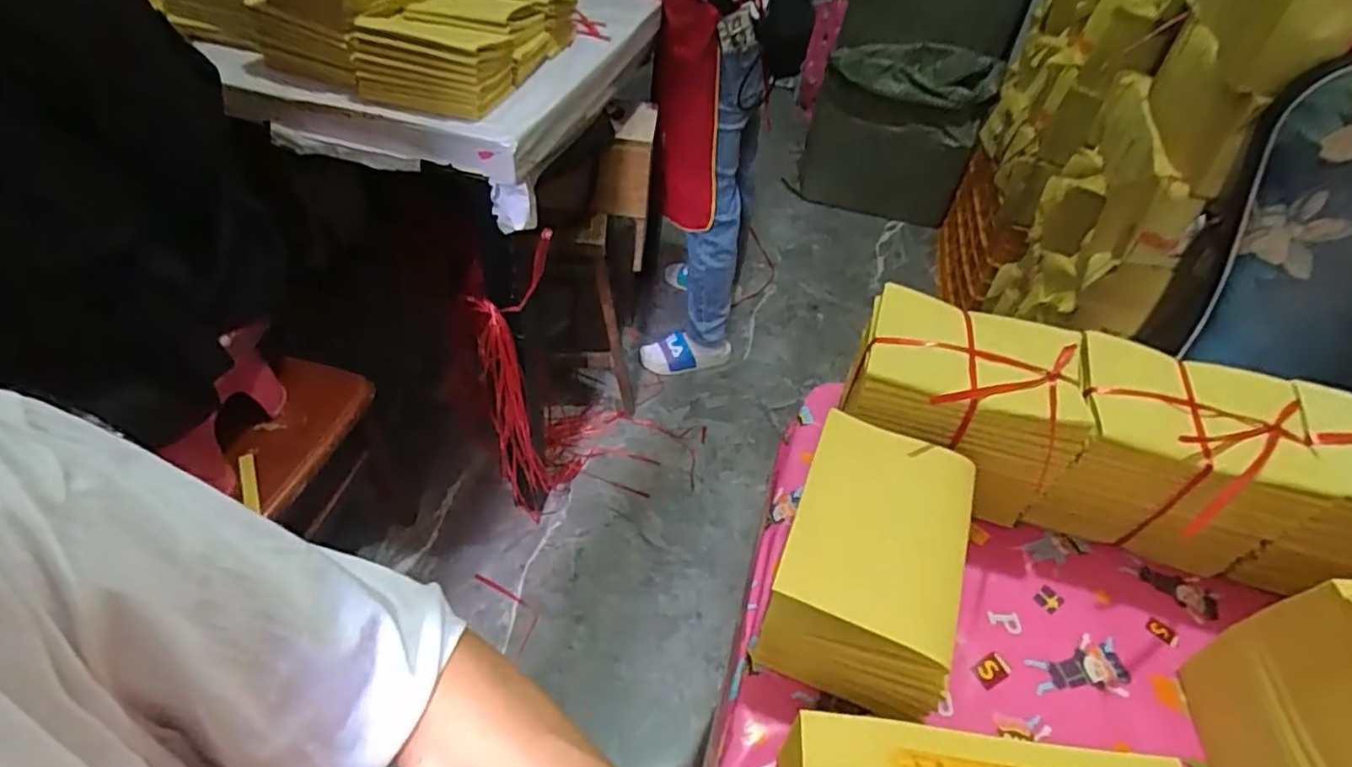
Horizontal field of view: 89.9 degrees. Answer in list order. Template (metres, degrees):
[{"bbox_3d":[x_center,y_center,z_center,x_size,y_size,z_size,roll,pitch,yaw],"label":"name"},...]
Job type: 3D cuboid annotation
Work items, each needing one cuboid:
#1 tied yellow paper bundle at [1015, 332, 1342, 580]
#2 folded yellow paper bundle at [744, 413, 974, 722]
[{"bbox_3d":[0.399,0.064,0.559,0.174,0.134,0.119,16,46,8],"label":"tied yellow paper bundle"},{"bbox_3d":[0.139,0.129,0.487,0.120,0.099,0.169,19,46,12],"label":"folded yellow paper bundle"}]

